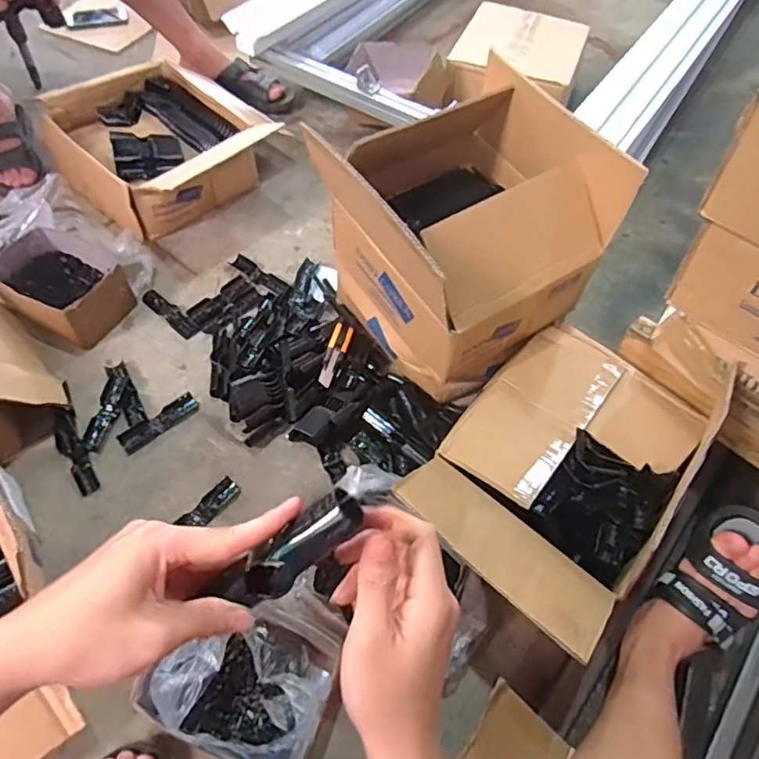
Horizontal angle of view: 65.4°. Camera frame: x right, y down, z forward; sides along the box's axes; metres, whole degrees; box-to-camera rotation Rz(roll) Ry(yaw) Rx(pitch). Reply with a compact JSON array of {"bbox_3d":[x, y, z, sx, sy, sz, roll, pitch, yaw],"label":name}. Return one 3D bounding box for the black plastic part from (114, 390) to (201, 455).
[{"bbox_3d":[-0.349,0.068,0.940,0.131,0.008,0.038,-37,65,-24],"label":"black plastic part"}]

